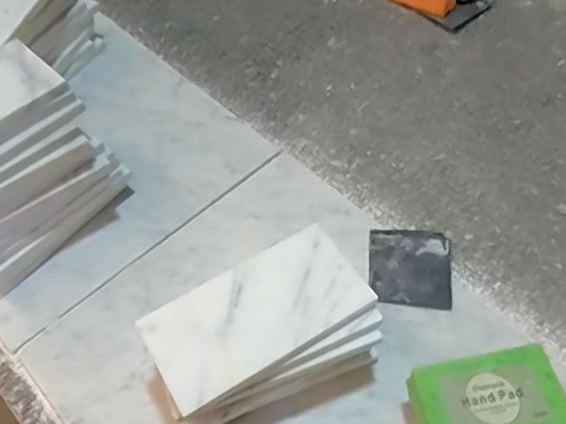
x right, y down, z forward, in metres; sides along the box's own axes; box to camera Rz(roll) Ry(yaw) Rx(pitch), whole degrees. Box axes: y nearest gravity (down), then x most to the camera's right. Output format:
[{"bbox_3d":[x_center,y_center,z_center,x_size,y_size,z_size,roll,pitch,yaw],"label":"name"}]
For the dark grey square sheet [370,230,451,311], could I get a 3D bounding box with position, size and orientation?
[{"bbox_3d":[0.111,0.048,0.482,0.070,0.004,0.073,6,57,5],"label":"dark grey square sheet"}]

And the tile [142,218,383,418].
[{"bbox_3d":[-0.017,0.068,0.382,0.147,0.007,0.075,-27,58,-17],"label":"tile"}]

